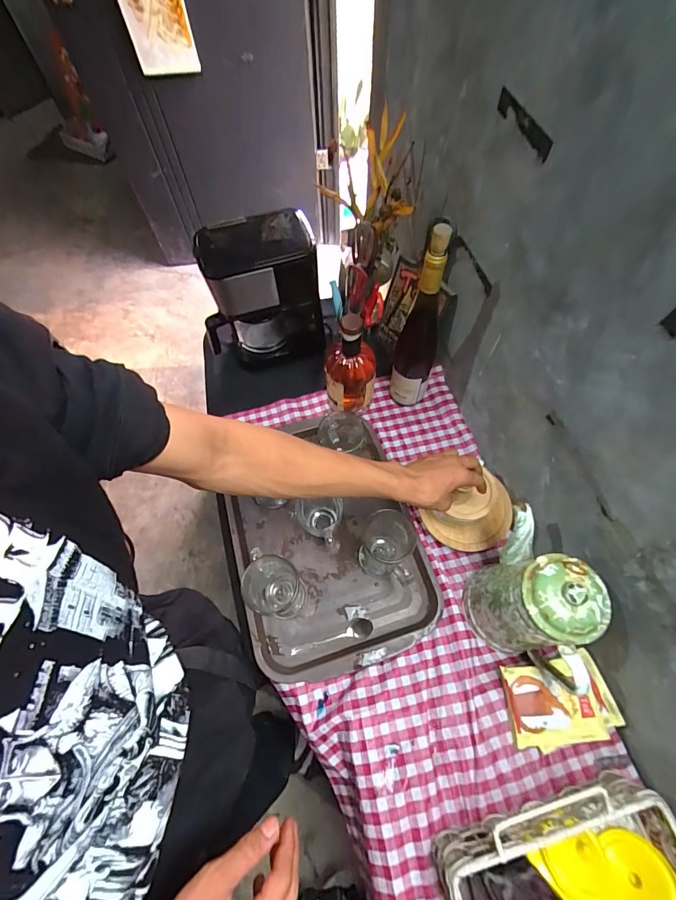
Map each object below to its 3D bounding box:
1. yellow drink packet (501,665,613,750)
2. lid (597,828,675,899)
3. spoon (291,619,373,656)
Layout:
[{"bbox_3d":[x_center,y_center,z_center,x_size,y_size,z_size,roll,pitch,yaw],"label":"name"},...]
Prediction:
[{"bbox_3d":[0.288,0.342,0.503,0.112,0.010,0.089,-6,60,6],"label":"yellow drink packet"},{"bbox_3d":[0.340,0.484,0.419,0.074,0.017,0.080,-7,49,8],"label":"lid"},{"bbox_3d":[-0.010,0.291,0.583,0.129,0.013,0.027,-14,64,-6],"label":"spoon"}]

